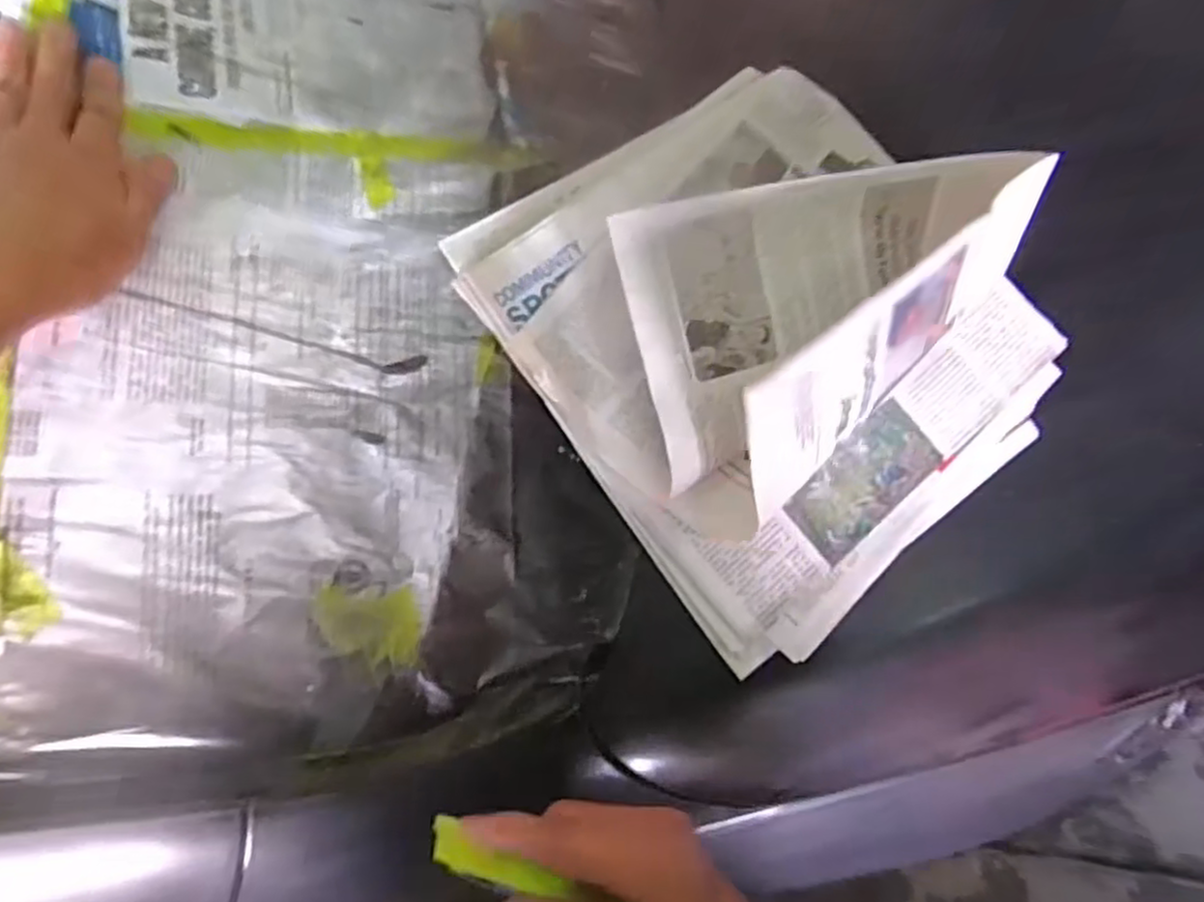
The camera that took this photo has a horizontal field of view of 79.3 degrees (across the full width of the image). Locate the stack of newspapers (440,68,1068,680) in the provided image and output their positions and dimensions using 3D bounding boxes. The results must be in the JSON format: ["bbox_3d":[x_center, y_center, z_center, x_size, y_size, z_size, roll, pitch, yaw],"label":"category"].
[{"bbox_3d":[0.116,-0.094,0.463,0.317,0.132,0.333,-35,75,-10],"label":"stack of newspapers"}]

